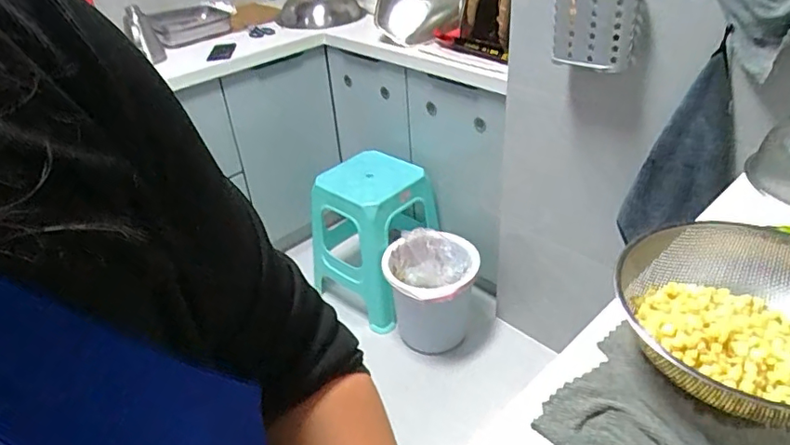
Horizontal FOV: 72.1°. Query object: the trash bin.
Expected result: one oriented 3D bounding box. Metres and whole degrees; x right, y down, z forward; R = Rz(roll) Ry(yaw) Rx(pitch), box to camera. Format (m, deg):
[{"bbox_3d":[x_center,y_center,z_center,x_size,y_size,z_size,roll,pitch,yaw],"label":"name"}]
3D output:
[{"bbox_3d":[0.100,0.202,1.535,0.258,0.257,0.249,0,35,7],"label":"trash bin"}]

